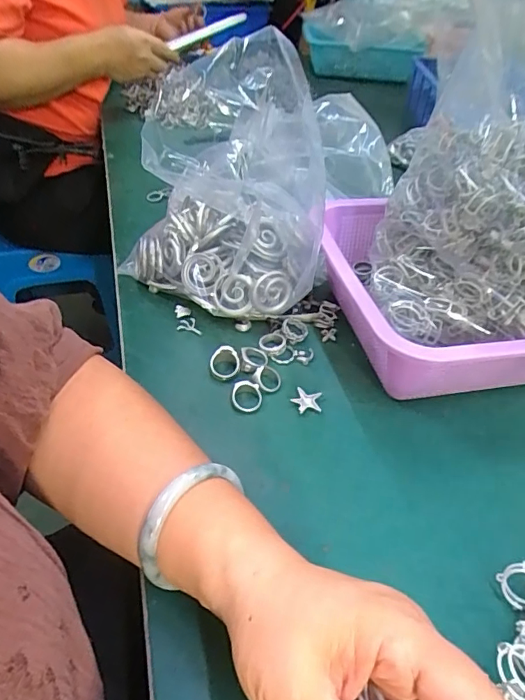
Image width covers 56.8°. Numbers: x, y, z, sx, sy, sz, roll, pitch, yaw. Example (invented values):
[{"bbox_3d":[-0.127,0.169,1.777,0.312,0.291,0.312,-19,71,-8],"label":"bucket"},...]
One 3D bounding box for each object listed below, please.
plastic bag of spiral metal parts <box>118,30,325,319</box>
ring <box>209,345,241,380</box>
[{"bbox_3d":[-0.043,-0.131,0.415,0.182,0.204,0.108,6,44,1],"label":"plastic bag of spiral metal parts"},{"bbox_3d":[-0.030,0.010,0.391,0.024,0.019,0.023,3,44,-2],"label":"ring"}]

